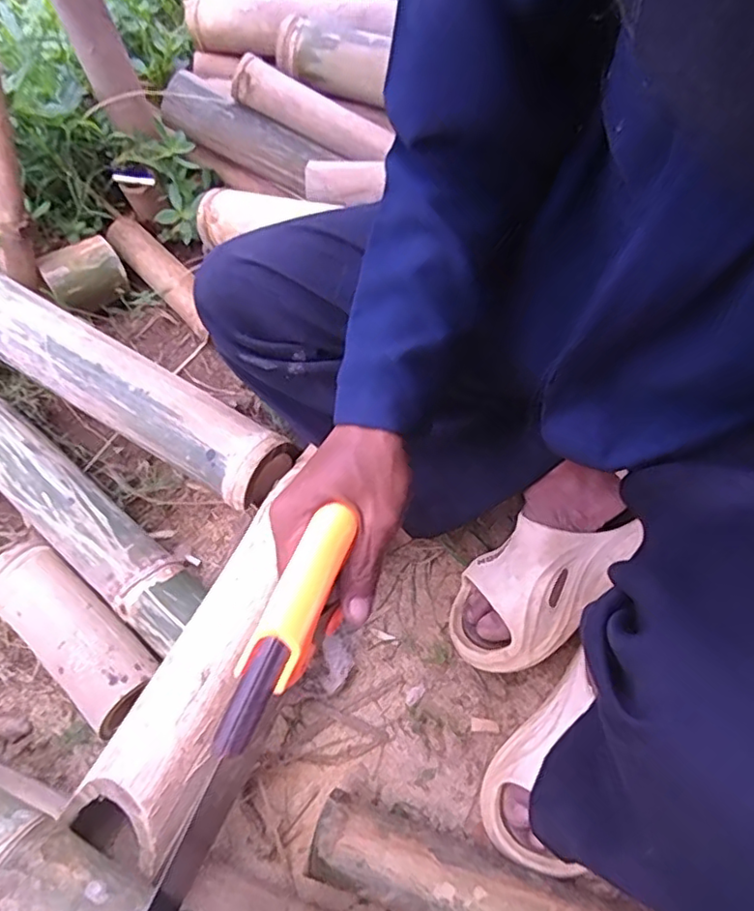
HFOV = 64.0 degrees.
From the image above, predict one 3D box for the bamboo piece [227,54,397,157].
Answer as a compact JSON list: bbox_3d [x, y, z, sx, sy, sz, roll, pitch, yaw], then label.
[{"bbox_3d":[-0.083,-0.430,0.764,0.203,0.058,0.046,22,65,-12],"label":"bamboo piece"}]

